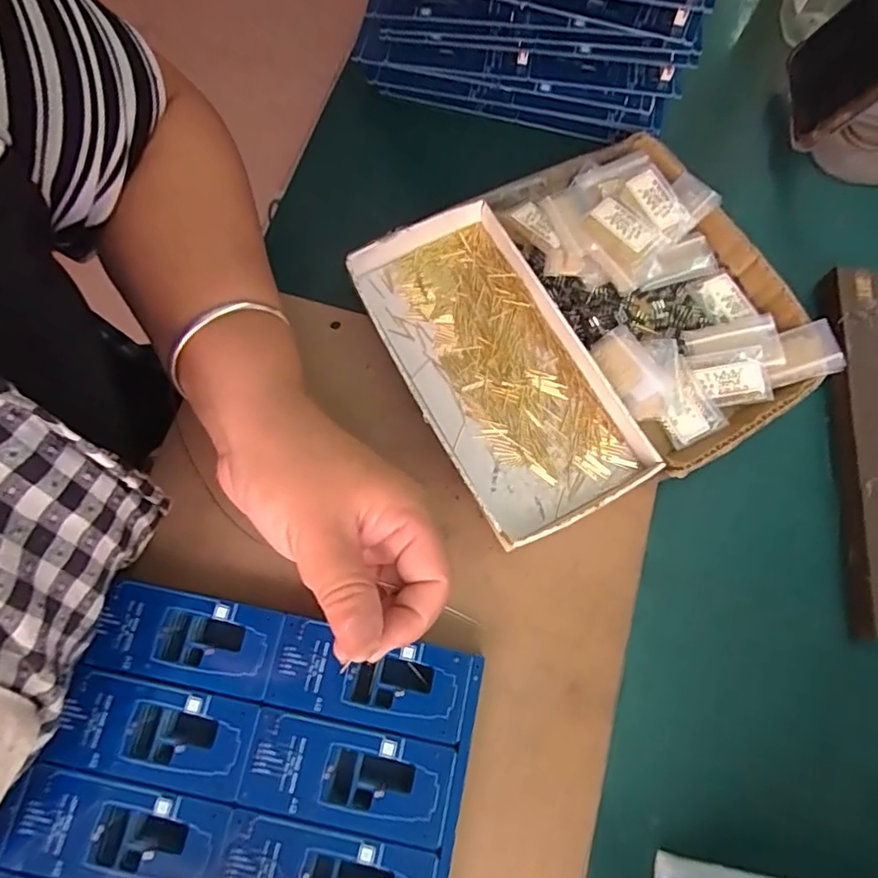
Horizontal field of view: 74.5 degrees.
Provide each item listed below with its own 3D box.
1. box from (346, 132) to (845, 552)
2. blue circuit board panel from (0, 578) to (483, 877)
[{"bbox_3d":[0.082,-0.066,0.326,0.204,0.026,0.191,-26,75,-8],"label":"box"},{"bbox_3d":[-0.087,0.159,0.255,0.184,0.014,0.156,11,73,2],"label":"blue circuit board panel"}]

